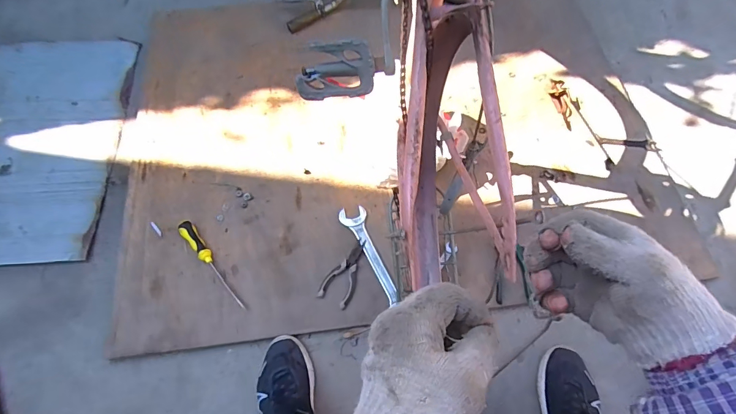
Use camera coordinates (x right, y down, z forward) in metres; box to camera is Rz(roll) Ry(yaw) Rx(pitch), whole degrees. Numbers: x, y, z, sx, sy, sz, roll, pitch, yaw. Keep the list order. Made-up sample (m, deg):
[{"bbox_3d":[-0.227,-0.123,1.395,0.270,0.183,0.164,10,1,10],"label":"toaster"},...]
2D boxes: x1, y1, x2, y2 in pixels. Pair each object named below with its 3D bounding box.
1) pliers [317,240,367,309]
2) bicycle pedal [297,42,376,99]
[{"bbox_3d":[-0.045,0.137,0.835,0.068,0.022,0.148,24,67,12],"label":"pliers"},{"bbox_3d":[-0.038,-0.164,0.462,0.091,0.063,0.027,-2,30,3],"label":"bicycle pedal"}]

